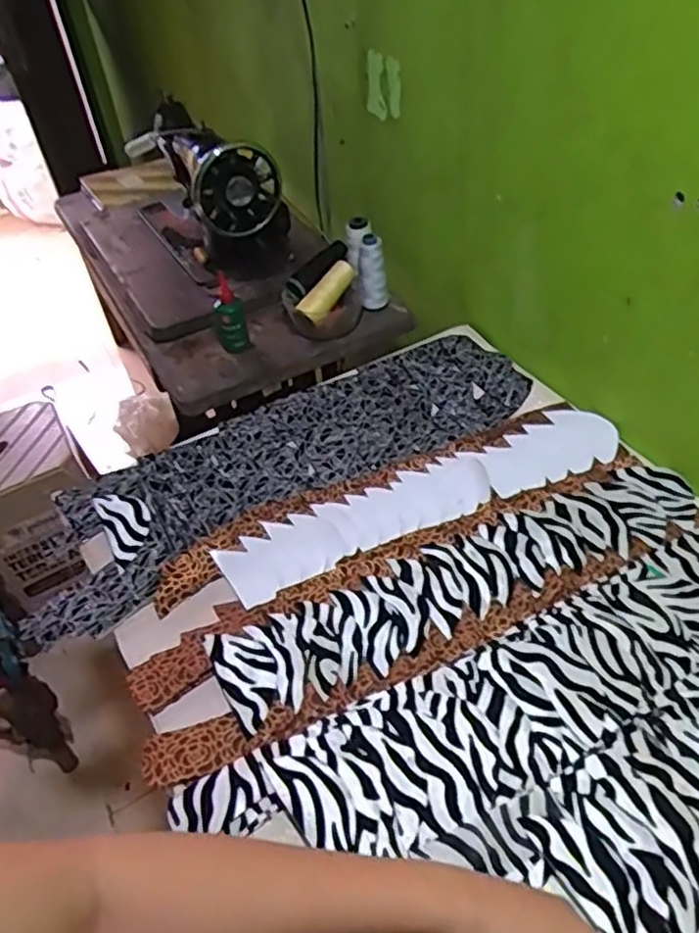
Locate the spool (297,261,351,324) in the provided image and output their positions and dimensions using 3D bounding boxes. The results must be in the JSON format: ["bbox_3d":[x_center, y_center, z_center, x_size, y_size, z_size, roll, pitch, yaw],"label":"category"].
[{"bbox_3d":[-0.031,-0.260,1.024,0.034,0.035,0.110,25,69,30],"label":"spool"}]

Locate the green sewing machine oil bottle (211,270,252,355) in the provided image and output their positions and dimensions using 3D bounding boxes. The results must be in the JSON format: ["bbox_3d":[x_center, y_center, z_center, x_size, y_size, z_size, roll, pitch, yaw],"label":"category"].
[{"bbox_3d":[-0.177,-0.220,1.004,0.046,0.101,0.051,-13,44,-6],"label":"green sewing machine oil bottle"}]

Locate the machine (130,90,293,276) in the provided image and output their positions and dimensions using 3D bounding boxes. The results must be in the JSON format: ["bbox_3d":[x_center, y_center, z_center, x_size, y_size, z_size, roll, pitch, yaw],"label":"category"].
[{"bbox_3d":[-0.256,-0.486,1.204,0.166,0.221,0.400,-23,47,-17],"label":"machine"}]

